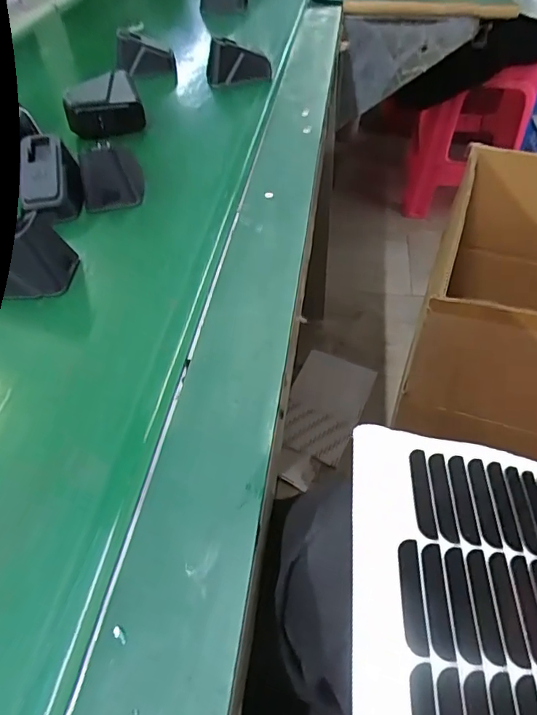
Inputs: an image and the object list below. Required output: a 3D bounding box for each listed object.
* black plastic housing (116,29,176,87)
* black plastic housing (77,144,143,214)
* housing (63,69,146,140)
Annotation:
[{"bbox_3d":[-0.146,-0.361,0.578,0.068,0.045,0.027,-10,49,-5],"label":"black plastic housing"},{"bbox_3d":[-0.118,-0.135,0.366,0.046,0.042,0.019,-18,50,-12],"label":"black plastic housing"},{"bbox_3d":[-0.157,-0.236,0.459,0.065,0.045,0.038,-24,51,-17],"label":"housing"}]

